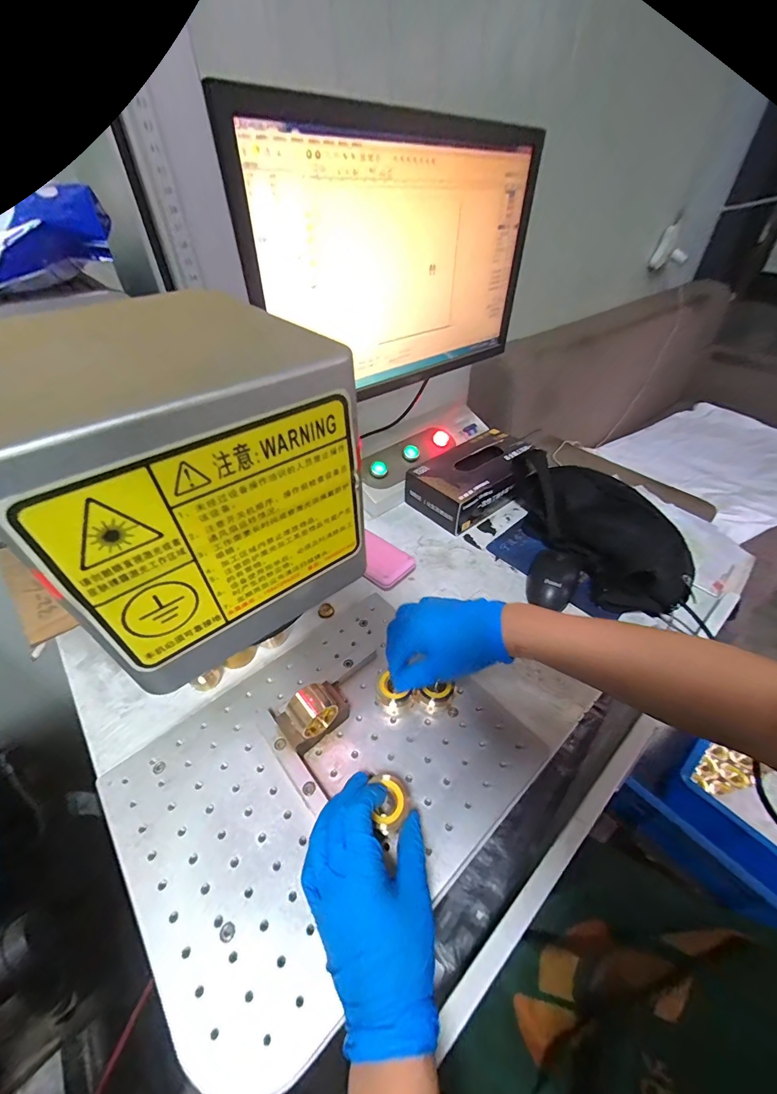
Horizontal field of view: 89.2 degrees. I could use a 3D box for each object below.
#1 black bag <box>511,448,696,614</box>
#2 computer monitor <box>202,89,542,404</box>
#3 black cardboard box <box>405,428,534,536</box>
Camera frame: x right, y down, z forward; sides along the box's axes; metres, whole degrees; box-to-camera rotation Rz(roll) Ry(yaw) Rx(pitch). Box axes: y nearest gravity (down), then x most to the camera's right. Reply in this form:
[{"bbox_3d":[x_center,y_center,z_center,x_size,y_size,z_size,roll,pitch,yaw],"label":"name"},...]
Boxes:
[{"bbox_3d":[0.307,-0.033,0.567,0.140,0.096,0.269,-15,44,-14],"label":"black bag"},{"bbox_3d":[0.014,-0.337,0.481,0.409,0.259,0.073,-30,51,-27],"label":"computer monitor"},{"bbox_3d":[0.150,-0.116,0.674,0.213,0.079,0.122,-30,50,-27],"label":"black cardboard box"}]

